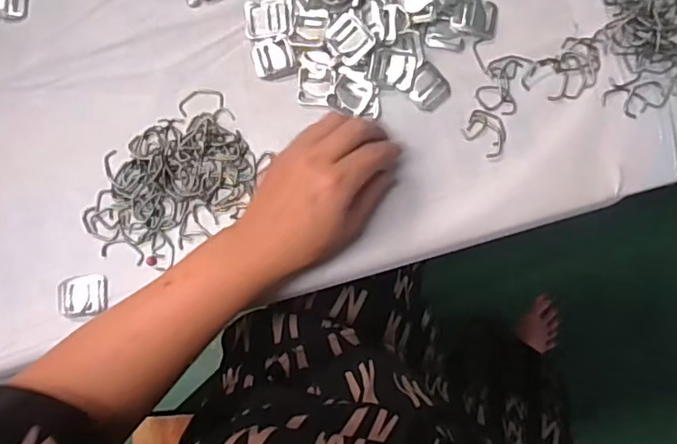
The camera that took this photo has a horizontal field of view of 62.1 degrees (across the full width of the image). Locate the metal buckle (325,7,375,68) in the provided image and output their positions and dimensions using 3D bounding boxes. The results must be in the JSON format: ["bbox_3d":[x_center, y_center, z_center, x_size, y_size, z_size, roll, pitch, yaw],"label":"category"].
[{"bbox_3d":[0.008,-0.141,0.432,0.030,0.005,0.033,-41,90,18],"label":"metal buckle"}]

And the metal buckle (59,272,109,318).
[{"bbox_3d":[-0.201,0.059,0.444,0.039,0.007,0.032,-8,84,4],"label":"metal buckle"}]

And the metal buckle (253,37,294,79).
[{"bbox_3d":[-0.053,-0.133,0.452,0.031,0.005,0.028,-14,84,3],"label":"metal buckle"}]

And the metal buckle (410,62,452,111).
[{"bbox_3d":[0.071,-0.106,0.441,0.031,0.005,0.031,-44,83,-1],"label":"metal buckle"}]

